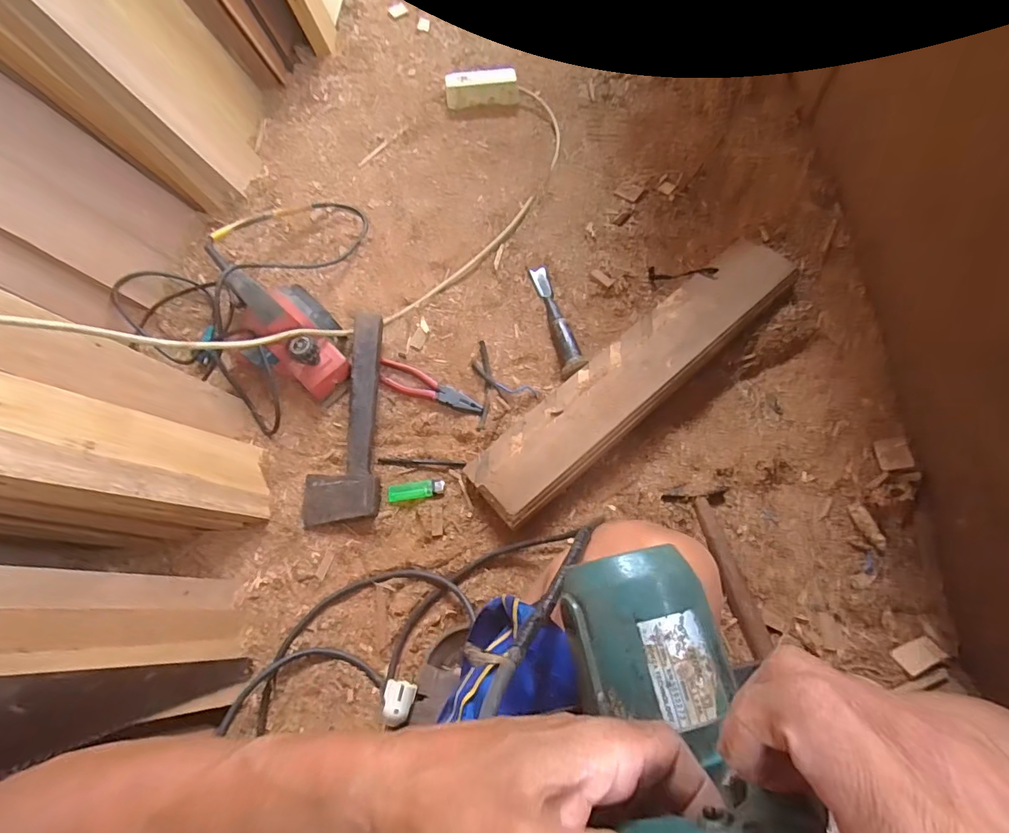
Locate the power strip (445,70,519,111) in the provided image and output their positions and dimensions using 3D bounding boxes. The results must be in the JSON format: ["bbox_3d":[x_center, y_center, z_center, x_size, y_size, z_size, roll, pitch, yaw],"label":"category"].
[{"bbox_3d":[-0.050,-0.736,1.090,0.162,0.057,0.056,-6,66,1],"label":"power strip"}]

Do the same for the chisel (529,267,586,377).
[{"bbox_3d":[0.087,-0.166,0.807,0.037,0.036,0.235,-12,66,-2],"label":"chisel"}]

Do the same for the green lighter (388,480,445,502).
[{"bbox_3d":[-0.130,0.109,0.712,0.081,0.010,0.024,-8,66,-1],"label":"green lighter"}]

